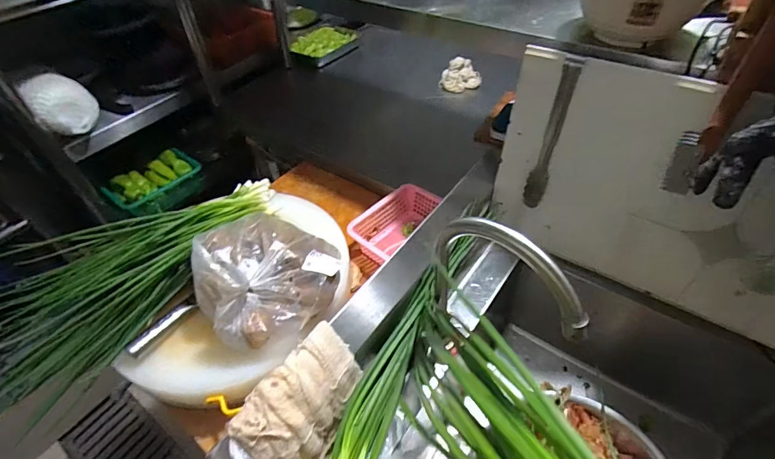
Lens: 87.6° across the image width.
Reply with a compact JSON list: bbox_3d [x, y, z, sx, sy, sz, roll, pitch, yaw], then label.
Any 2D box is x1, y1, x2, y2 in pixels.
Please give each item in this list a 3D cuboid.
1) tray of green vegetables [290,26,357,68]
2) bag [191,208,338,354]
[{"bbox_3d":[-0.193,-0.583,1.274,0.136,0.055,0.197,25,53,26],"label":"tray of green vegetables"},{"bbox_3d":[-0.183,0.043,0.600,0.205,0.118,0.208,-29,50,-21],"label":"bag"}]

